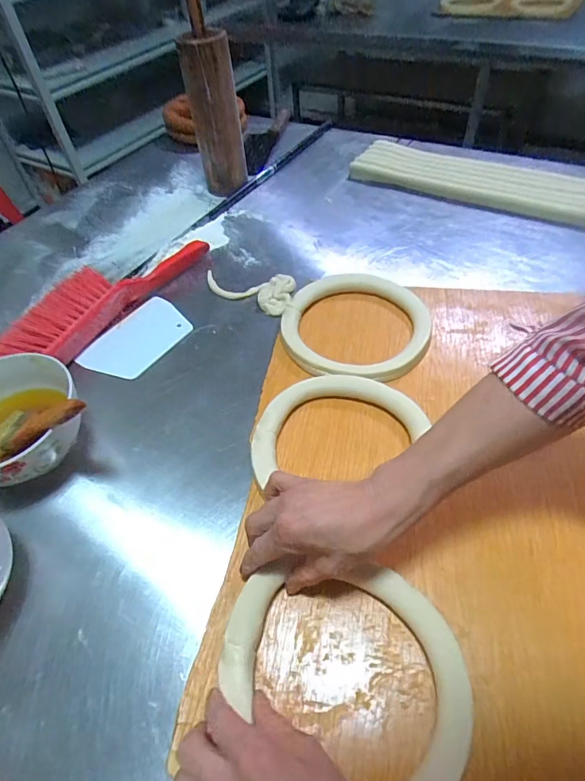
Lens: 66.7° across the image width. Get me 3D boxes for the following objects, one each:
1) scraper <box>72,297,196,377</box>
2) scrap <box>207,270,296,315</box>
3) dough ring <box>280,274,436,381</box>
[{"bbox_3d":[-0.207,-0.073,0.611,0.103,0.005,0.145,21,56,19],"label":"scraper"},{"bbox_3d":[-0.067,-0.146,0.650,0.136,0.015,0.075,7,52,11],"label":"scrap"},{"bbox_3d":[0.083,-0.085,0.581,0.186,0.025,0.188,-3,51,4],"label":"dough ring"}]

